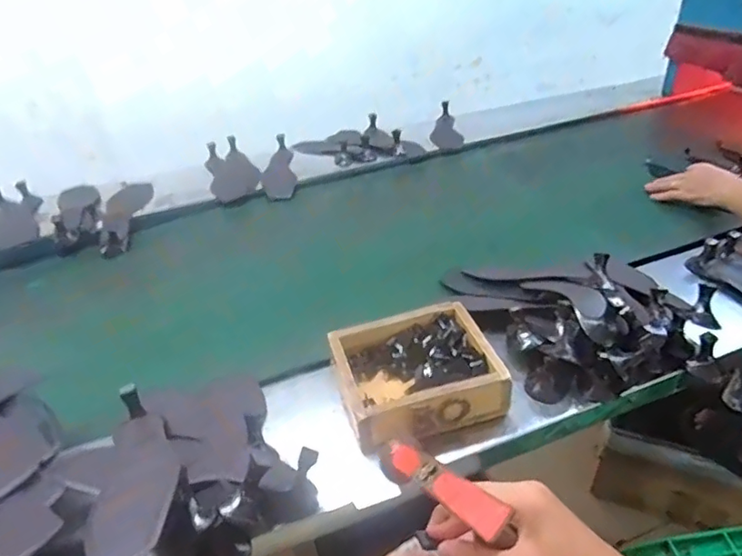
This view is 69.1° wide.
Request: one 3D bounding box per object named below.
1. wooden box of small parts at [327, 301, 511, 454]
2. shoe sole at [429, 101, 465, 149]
[{"bbox_3d":[0.052,0.111,0.647,0.180,0.060,0.158,-13,35,-11],"label":"wooden box of small parts"},{"bbox_3d":[0.185,-0.376,1.366,0.079,0.068,0.184,-5,35,1],"label":"shoe sole"}]

